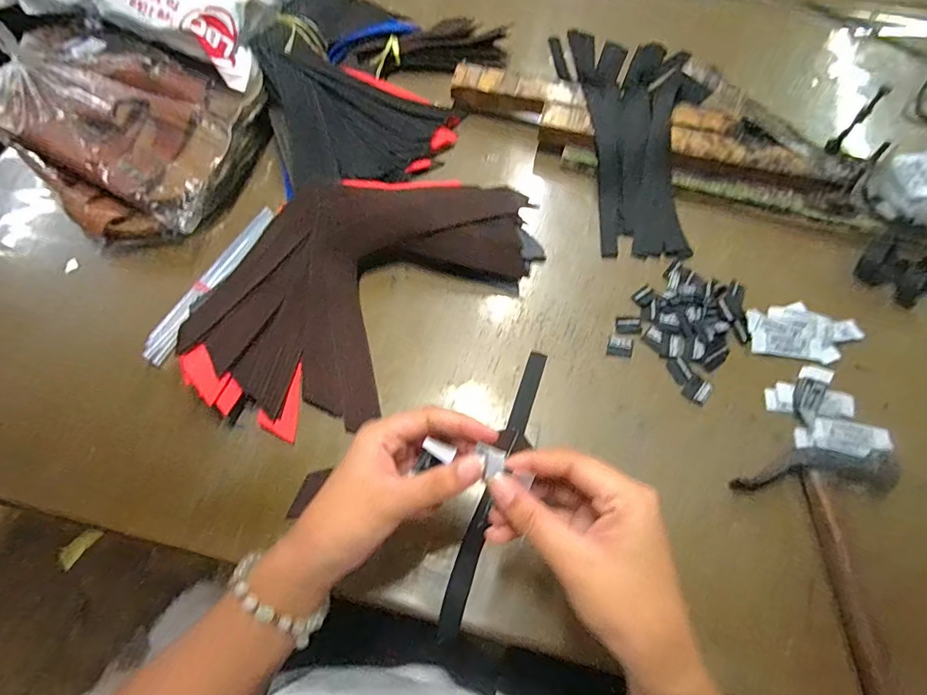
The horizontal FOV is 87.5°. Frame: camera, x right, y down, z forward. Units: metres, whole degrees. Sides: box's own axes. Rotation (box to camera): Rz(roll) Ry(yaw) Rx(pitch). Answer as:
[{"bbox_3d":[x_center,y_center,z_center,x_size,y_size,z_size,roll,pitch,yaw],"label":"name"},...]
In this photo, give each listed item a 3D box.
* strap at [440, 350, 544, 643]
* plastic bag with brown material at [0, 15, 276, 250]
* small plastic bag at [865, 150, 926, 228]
[{"bbox_3d":[0.030,0.112,0.406,0.021,0.012,0.245,20,64,8],"label":"strap"},{"bbox_3d":[-0.370,-0.228,0.519,0.274,0.086,0.208,17,66,9],"label":"plastic bag with brown material"},{"bbox_3d":[0.467,-0.155,0.493,0.087,0.038,0.088,-25,66,-10],"label":"small plastic bag"}]

